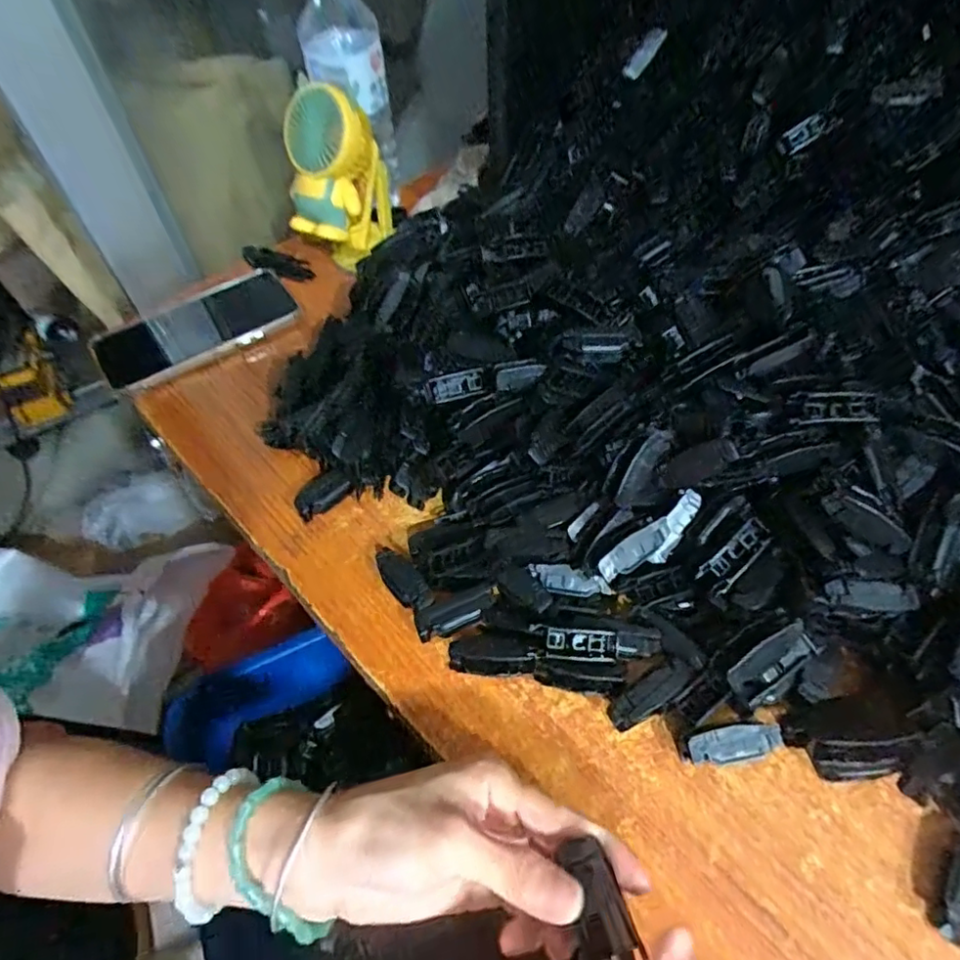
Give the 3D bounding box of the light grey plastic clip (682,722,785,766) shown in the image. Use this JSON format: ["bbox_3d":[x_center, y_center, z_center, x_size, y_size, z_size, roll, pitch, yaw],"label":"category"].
[{"bbox_3d":[0.129,0.136,0.301,0.049,0.019,0.016,-10,54,-5],"label":"light grey plastic clip"}]

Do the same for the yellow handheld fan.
[{"bbox_3d":[-0.124,-0.260,0.519,0.080,0.156,0.102,-9,54,-4],"label":"yellow handheld fan"}]

